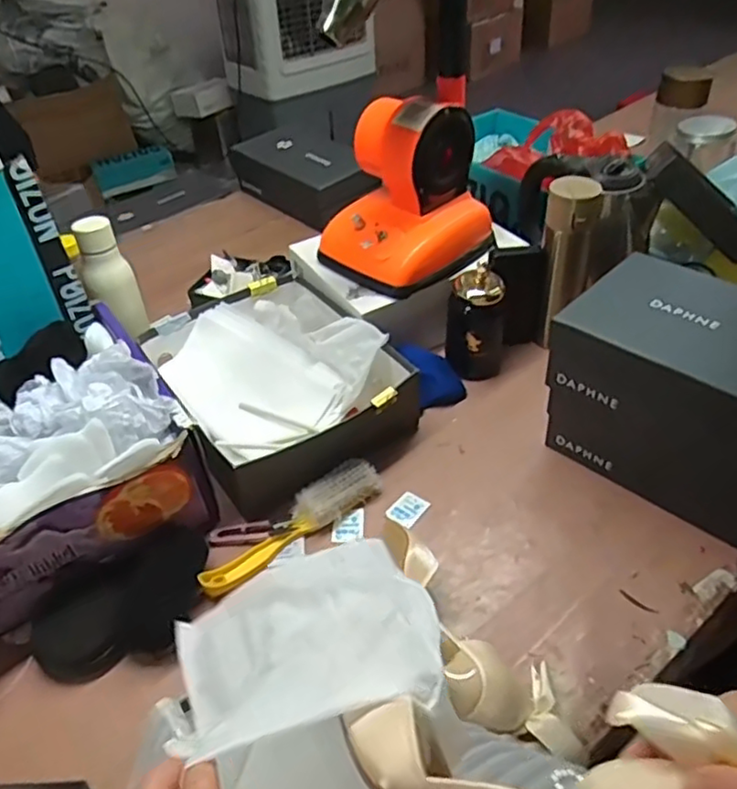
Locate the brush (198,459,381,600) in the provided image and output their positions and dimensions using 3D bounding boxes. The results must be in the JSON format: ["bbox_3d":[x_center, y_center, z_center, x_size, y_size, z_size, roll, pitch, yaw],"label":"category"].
[{"bbox_3d":[-0.087,0.147,0.747,0.228,0.033,0.054,-30,48,-25],"label":"brush"}]

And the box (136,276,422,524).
[{"bbox_3d":[-0.121,-0.022,0.871,0.257,0.085,0.331,-26,47,-22],"label":"box"}]

